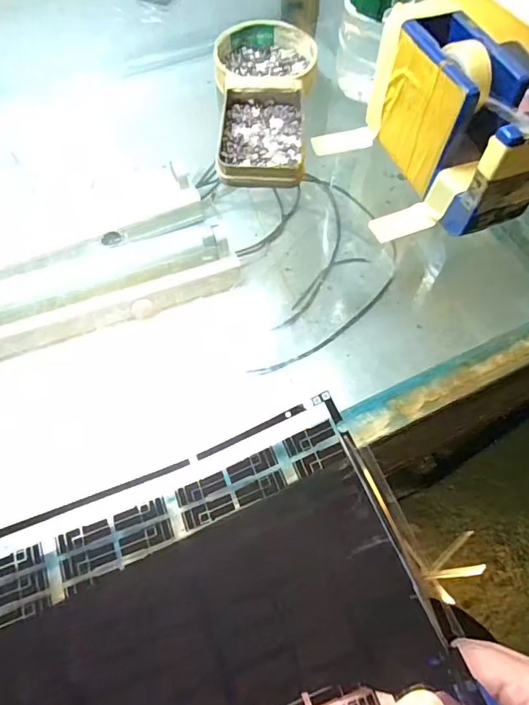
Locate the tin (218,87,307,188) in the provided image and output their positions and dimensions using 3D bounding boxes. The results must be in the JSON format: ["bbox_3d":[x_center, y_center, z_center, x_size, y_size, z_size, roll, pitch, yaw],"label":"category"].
[{"bbox_3d":[-0.001,-0.159,0.348,0.061,0.013,0.092,2,62,1],"label":"tin"}]

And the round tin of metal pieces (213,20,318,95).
[{"bbox_3d":[0.002,-0.239,0.389,0.080,0.019,0.080,0,62,0],"label":"round tin of metal pieces"}]

